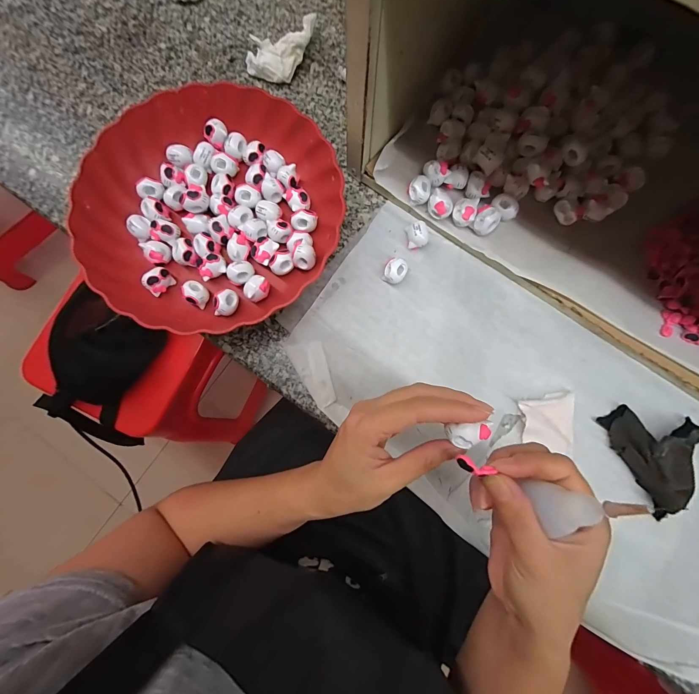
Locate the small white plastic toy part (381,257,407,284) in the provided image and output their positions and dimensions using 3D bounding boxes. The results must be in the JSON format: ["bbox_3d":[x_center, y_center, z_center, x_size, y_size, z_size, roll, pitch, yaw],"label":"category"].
[{"bbox_3d":[0.045,-0.074,0.316,0.020,0.021,0.023,22,81,4],"label":"small white plastic toy part"}]

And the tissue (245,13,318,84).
[{"bbox_3d":[-0.072,-0.321,0.351,0.082,0.033,0.039,-22,80,-3],"label":"tissue"}]

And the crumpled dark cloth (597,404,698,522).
[{"bbox_3d":[0.278,0.090,0.282,0.071,0.023,0.088,-27,81,-4],"label":"crumpled dark cloth"}]

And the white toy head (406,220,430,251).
[{"bbox_3d":[0.069,-0.113,0.324,0.022,0.019,0.024,7,80,2],"label":"white toy head"}]

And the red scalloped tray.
[{"bbox_3d":[-0.133,-0.136,0.319,0.246,0.050,0.249,-14,80,-2],"label":"red scalloped tray"}]

